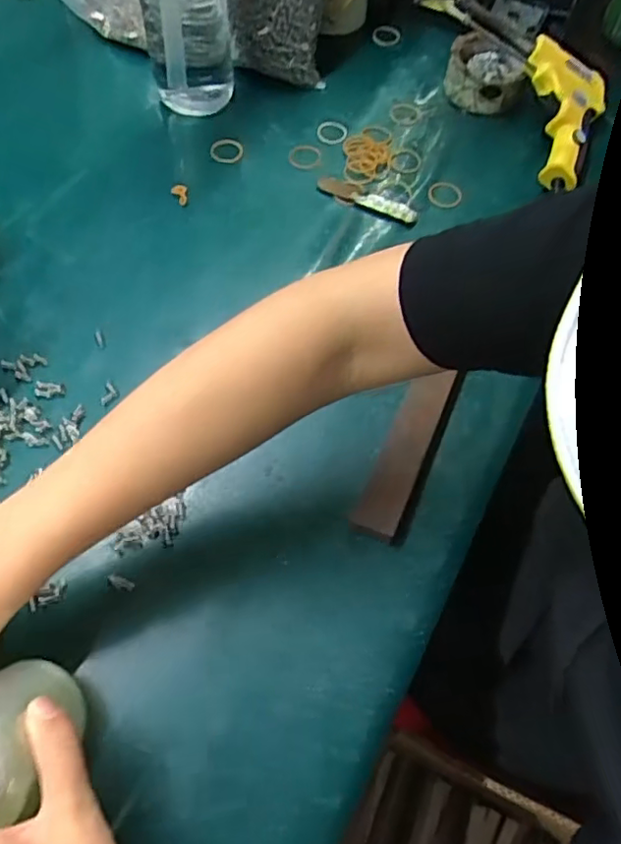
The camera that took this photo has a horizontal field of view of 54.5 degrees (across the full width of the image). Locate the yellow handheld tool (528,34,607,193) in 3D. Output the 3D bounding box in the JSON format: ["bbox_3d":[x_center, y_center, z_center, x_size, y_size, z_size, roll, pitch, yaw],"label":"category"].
[{"bbox_3d":[0.243,-0.287,0.574,0.085,0.027,0.157,14,71,-20],"label":"yellow handheld tool"}]

